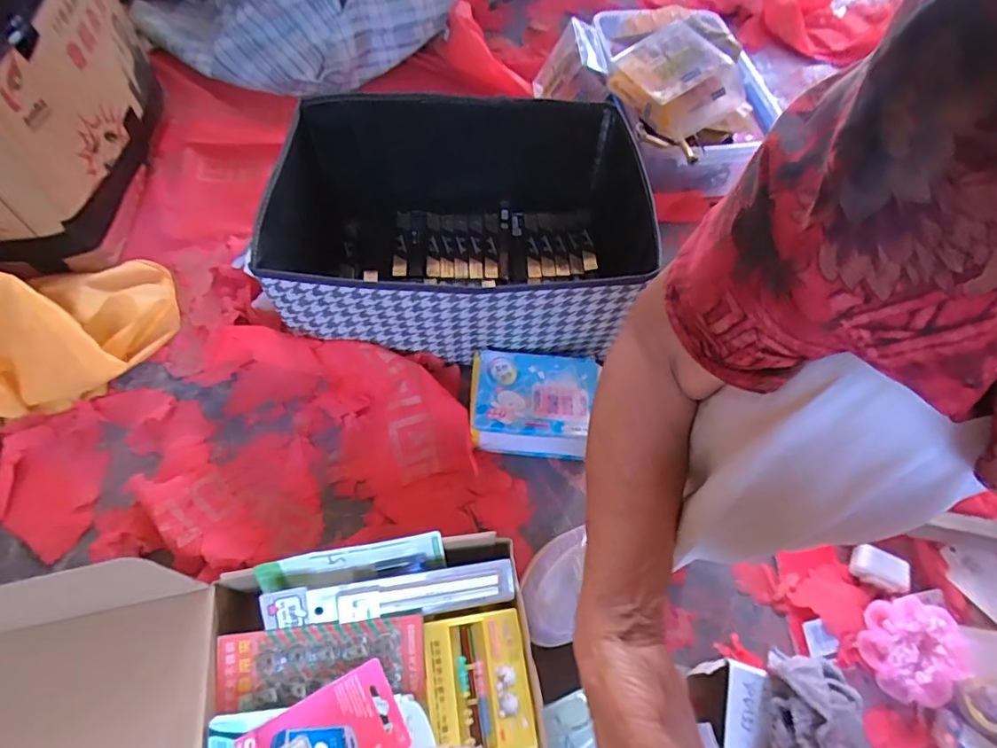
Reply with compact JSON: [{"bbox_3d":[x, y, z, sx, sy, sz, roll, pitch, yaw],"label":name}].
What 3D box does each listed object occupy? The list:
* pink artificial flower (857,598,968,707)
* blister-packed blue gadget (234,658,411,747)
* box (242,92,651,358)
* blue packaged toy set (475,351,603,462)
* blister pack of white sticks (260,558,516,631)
[{"bbox_3d":[0.423,0.282,0.546,0.094,0.037,0.096,-11,62,-10],"label":"pink artificial flower"},{"bbox_3d":[-0.144,0.305,0.442,0.124,0.011,0.074,-25,65,-16],"label":"blister-packed blue gadget"},{"bbox_3d":[-0.050,-0.180,0.680,0.457,0.187,0.311,-3,61,-5],"label":"box"},{"bbox_3d":[0.042,0.035,0.645,0.143,0.061,0.109,5,61,-1],"label":"blue packaged toy set"},{"bbox_3d":[-0.099,0.206,0.496,0.226,0.022,0.036,-5,61,-7],"label":"blister pack of white sticks"}]

